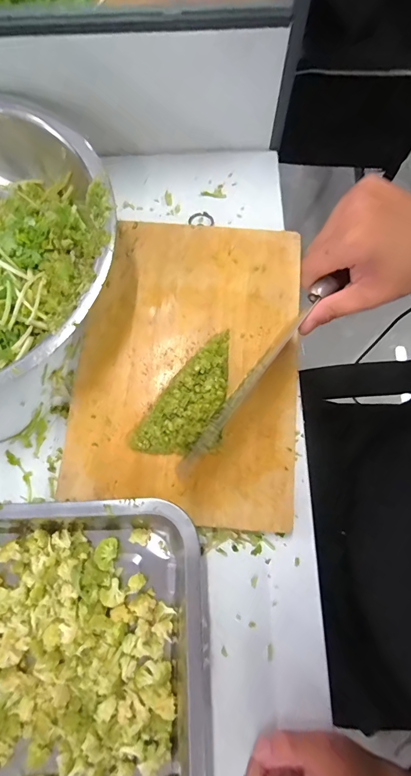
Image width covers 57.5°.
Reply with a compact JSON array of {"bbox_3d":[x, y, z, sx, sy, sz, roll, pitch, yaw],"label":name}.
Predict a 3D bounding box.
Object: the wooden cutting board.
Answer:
[{"bbox_3d":[-0.015,-0.032,0.369,0.215,0.027,0.302,6,76,1],"label":"wooden cutting board"}]

